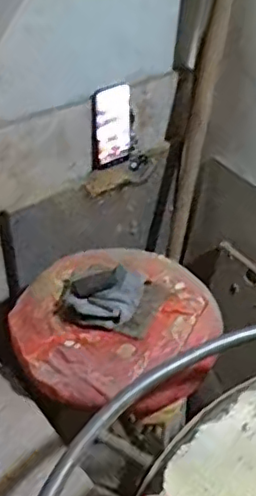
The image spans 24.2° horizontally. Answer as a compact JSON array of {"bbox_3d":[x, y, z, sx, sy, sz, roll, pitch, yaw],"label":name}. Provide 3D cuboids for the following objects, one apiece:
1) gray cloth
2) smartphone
[{"bbox_3d":[-0.042,0.074,0.937,0.133,0.040,0.110,6,40,1],"label":"gray cloth"},{"bbox_3d":[-0.030,-0.234,1.160,0.094,0.158,0.006,-23,38,-33],"label":"smartphone"}]

